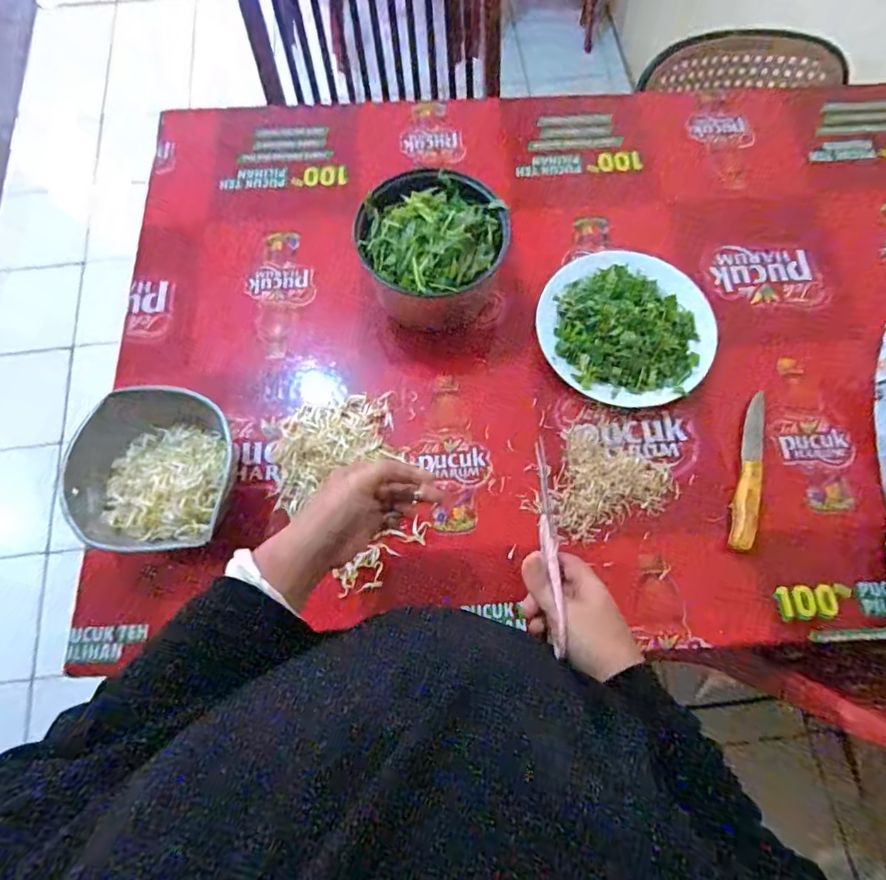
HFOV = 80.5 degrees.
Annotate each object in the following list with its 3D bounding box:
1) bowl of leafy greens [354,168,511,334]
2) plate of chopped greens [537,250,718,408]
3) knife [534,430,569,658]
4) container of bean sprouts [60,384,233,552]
[{"bbox_3d":[-0.013,-0.232,0.649,0.169,0.113,0.156,0,72,0],"label":"bowl of leafy greens"},{"bbox_3d":[0.230,-0.149,0.651,0.209,0.056,0.211,0,72,0],"label":"plate of chopped greens"},{"bbox_3d":[0.090,0.088,0.445,0.012,0.016,0.180,3,48,1],"label":"knife"},{"bbox_3d":[-0.316,0.027,0.585,0.149,0.072,0.187,5,72,2],"label":"container of bean sprouts"}]

